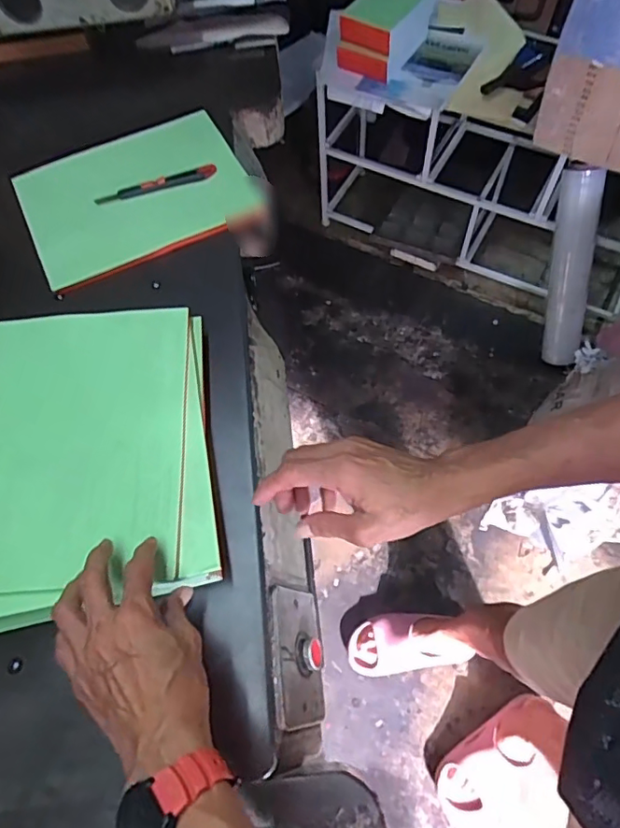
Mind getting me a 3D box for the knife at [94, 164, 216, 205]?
[{"bbox_3d":[-0.198,-0.296,0.693,0.156,0.014,0.016,-18,64,-6],"label":"knife"}]

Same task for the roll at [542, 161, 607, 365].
[{"bbox_3d":[0.664,-0.358,1.369,0.086,0.515,0.087,-7,33,4],"label":"roll"}]

